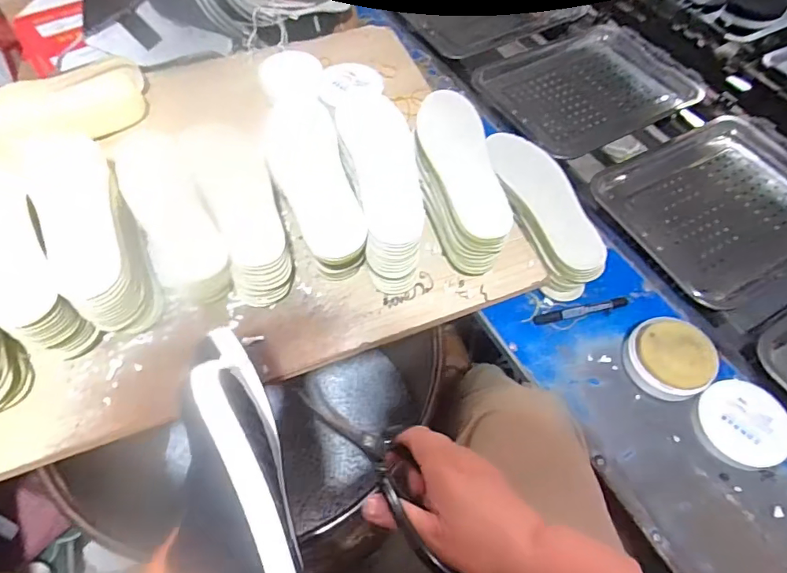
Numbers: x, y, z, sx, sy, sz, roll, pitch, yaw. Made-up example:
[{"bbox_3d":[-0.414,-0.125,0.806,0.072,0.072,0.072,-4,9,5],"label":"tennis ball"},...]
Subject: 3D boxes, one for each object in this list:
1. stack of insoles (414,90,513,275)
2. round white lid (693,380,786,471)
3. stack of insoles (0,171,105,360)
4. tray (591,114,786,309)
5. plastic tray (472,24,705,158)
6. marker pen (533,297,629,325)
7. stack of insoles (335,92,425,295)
[{"bbox_3d":[0.085,-0.146,0.677,0.099,0.079,0.282,-7,58,-7],"label":"stack of insoles"},{"bbox_3d":[0.427,0.166,0.598,0.101,0.031,0.101,1,57,-2],"label":"round white lid"},{"bbox_3d":[-0.428,-0.040,0.554,0.085,0.105,0.248,-34,77,-22],"label":"stack of insoles"},{"bbox_3d":[0.514,-0.135,0.772,0.374,0.035,0.275,-24,62,-17],"label":"tray"},{"bbox_3d":[0.349,-0.381,0.926,0.369,0.034,0.280,-26,62,-18],"label":"plastic tray"},{"bbox_3d":[0.265,0.034,0.690,0.140,0.014,0.017,-9,59,-9],"label":"marker pen"},{"bbox_3d":[-0.021,-0.141,0.660,0.090,0.125,0.293,-7,58,-7],"label":"stack of insoles"}]

